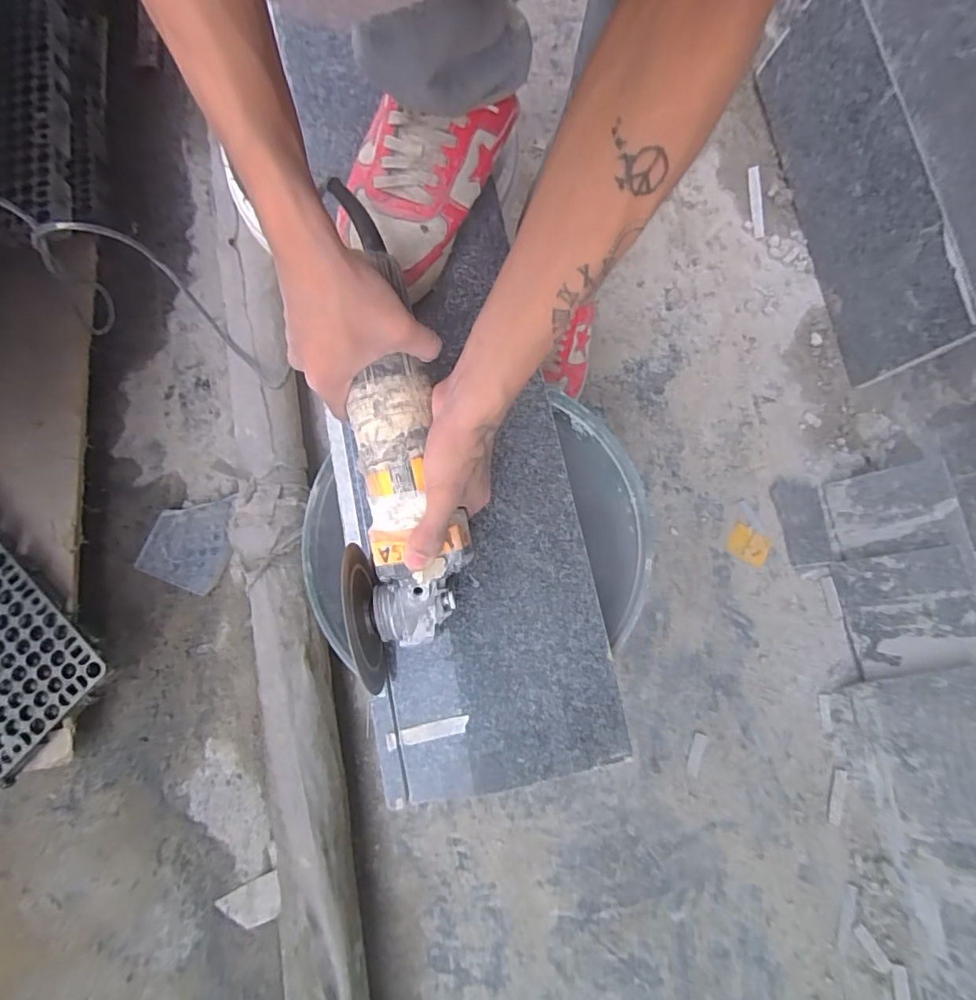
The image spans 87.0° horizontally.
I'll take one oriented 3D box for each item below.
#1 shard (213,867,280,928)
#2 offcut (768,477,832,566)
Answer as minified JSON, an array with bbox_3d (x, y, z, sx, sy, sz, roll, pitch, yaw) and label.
[{"bbox_3d":[-0.310,0.533,0.677,0.081,0.005,0.053,-23,81,-5],"label":"shard"},{"bbox_3d":[0.474,0.030,0.769,0.068,0.021,0.129,-10,80,-3],"label":"offcut"}]

